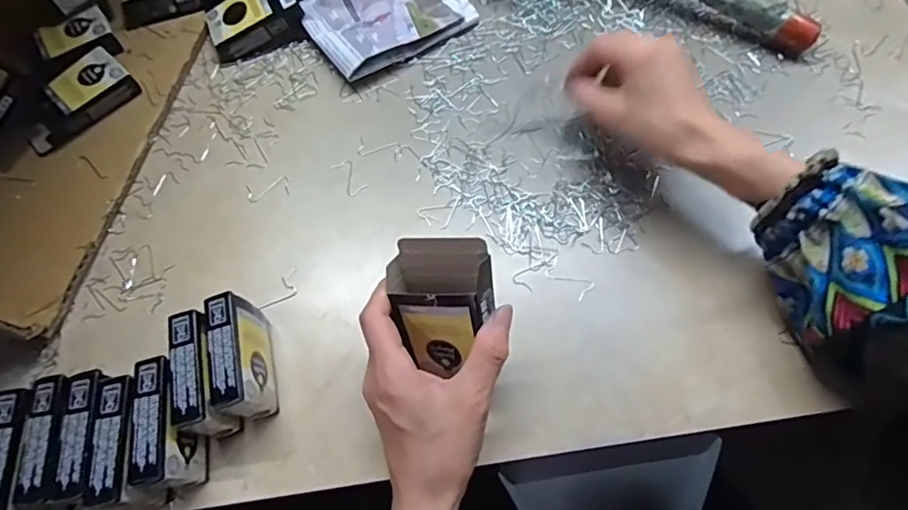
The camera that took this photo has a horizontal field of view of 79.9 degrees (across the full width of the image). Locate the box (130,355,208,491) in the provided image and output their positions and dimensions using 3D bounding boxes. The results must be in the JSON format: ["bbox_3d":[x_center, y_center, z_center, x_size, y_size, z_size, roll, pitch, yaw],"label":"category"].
[{"bbox_3d":[-0.178,0.109,0.345,0.023,0.059,0.075,-11,65,-1],"label":"box"}]

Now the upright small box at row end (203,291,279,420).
[{"bbox_3d":[-0.140,0.068,0.360,0.024,0.056,0.076,-13,65,-3],"label":"upright small box at row end"}]

